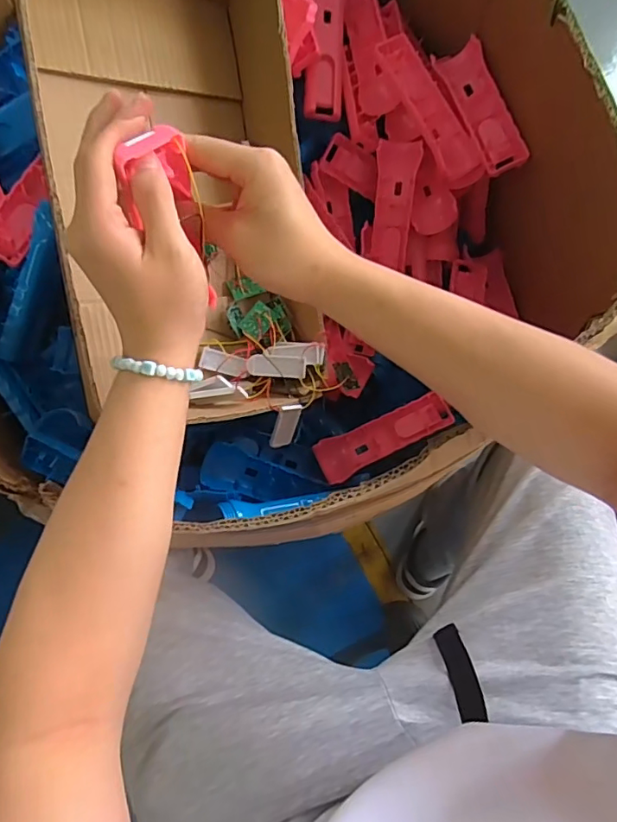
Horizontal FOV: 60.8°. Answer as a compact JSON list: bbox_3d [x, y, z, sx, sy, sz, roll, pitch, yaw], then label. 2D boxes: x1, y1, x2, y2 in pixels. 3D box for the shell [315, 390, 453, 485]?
[{"bbox_3d":[0.086,0.030,0.603,0.155,0.025,0.047,-25,76,-6],"label":"shell"}]

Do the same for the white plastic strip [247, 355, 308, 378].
[{"bbox_3d":[-0.030,-0.043,0.503,0.057,0.011,0.021,7,75,3],"label":"white plastic strip"}]

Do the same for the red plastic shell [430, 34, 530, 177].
[{"bbox_3d":[0.186,-0.332,0.572,0.050,0.025,0.158,-18,75,-4],"label":"red plastic shell"}]

